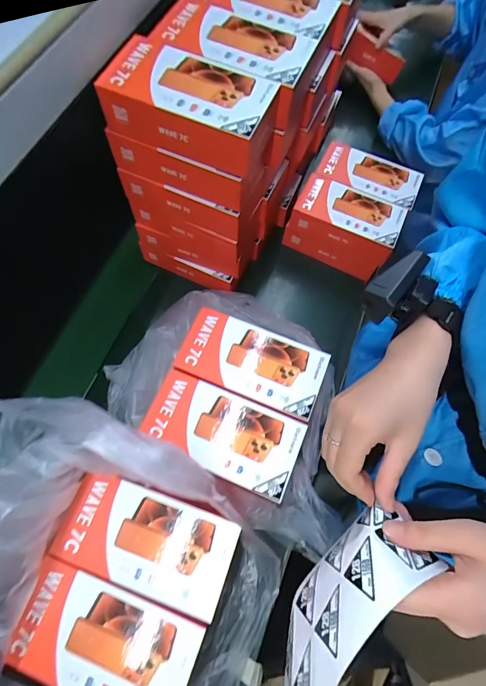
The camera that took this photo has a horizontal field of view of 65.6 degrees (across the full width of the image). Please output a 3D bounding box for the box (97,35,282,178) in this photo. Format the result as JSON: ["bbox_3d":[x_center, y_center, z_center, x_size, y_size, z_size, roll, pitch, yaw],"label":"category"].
[{"bbox_3d":[-0.059,-0.280,0.442,0.185,0.066,0.102,20,67,8],"label":"box"}]

